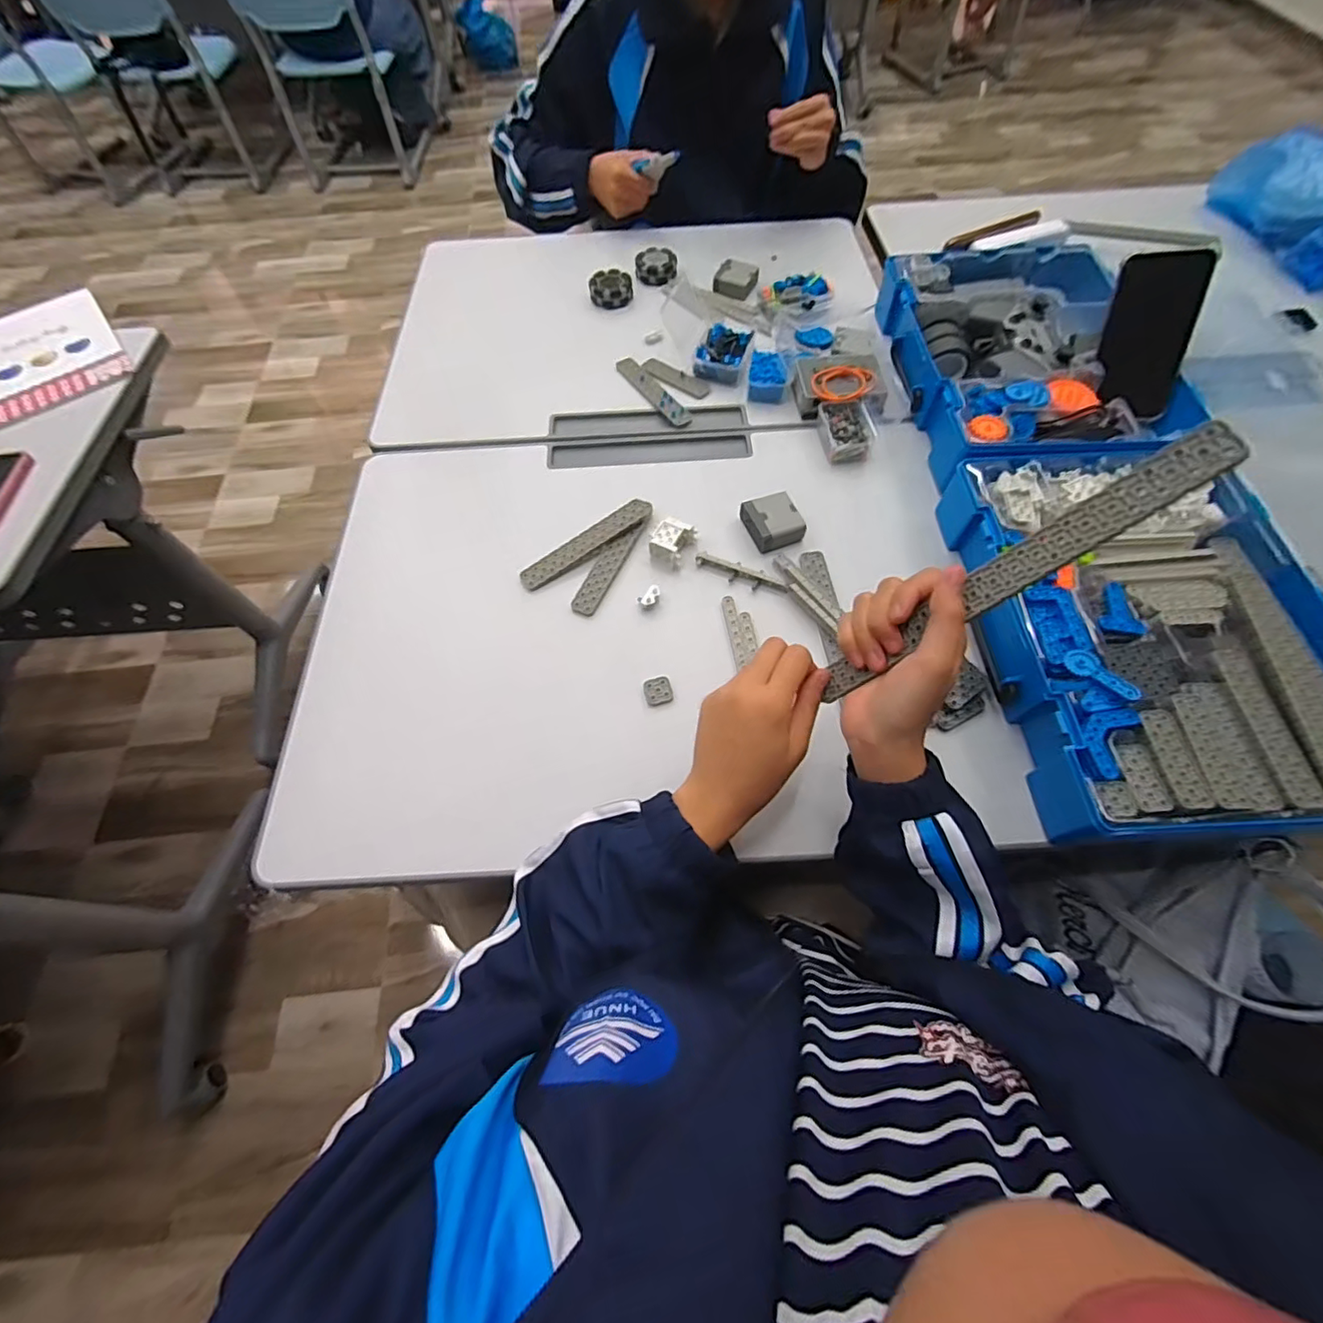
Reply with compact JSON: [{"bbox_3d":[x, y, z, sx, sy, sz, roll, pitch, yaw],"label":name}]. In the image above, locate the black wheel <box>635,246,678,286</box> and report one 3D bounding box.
[{"bbox_3d":[-0.007,-0.593,0.847,0.061,0.025,0.061,-3,62,0],"label":"black wheel"}]

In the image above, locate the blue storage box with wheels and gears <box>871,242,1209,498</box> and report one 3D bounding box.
[{"bbox_3d":[0.426,-0.364,0.675,0.271,0.065,0.391,-4,62,0],"label":"blue storage box with wheels and gears"}]

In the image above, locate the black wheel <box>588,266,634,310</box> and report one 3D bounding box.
[{"bbox_3d":[-0.074,-0.547,0.824,0.062,0.026,0.067,-7,62,-2],"label":"black wheel"}]

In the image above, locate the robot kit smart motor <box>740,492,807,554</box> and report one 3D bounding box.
[{"bbox_3d":[0.120,-0.147,0.602,0.053,0.024,0.060,-16,63,-7],"label":"robot kit smart motor"}]

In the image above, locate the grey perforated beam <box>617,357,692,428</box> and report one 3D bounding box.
[{"bbox_3d":[-0.013,-0.346,0.718,0.026,0.007,0.147,-30,65,-14],"label":"grey perforated beam"}]

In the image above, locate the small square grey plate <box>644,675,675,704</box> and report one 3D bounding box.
[{"bbox_3d":[-0.003,0.027,0.527,0.025,0.004,0.025,-14,63,-6],"label":"small square grey plate"}]

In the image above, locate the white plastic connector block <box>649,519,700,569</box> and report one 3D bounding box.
[{"bbox_3d":[0.011,-0.128,0.595,0.037,0.024,0.050,24,64,14],"label":"white plastic connector block"}]

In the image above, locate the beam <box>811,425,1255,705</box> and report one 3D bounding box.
[{"bbox_3d":[0.189,-0.041,0.333,0.005,0.240,0.028,10,54,-34],"label":"beam"}]

